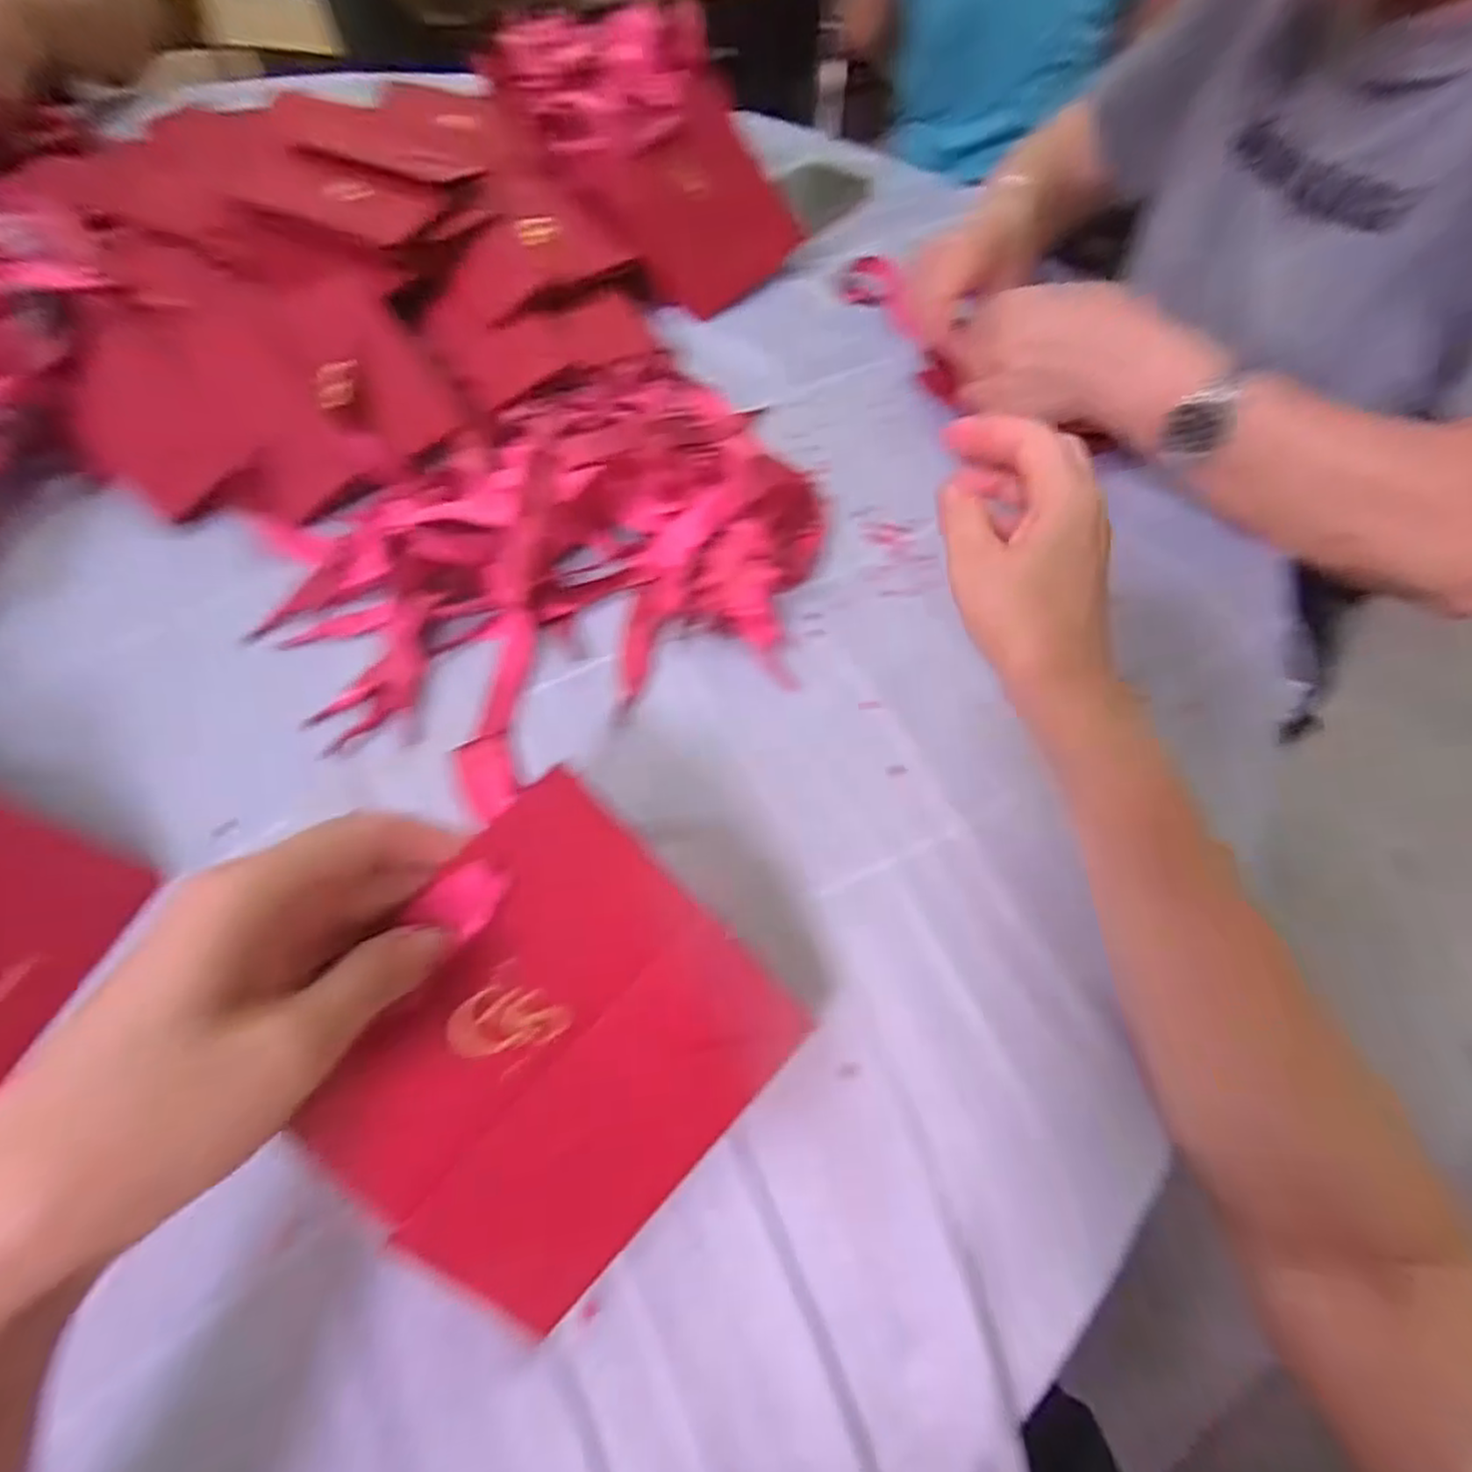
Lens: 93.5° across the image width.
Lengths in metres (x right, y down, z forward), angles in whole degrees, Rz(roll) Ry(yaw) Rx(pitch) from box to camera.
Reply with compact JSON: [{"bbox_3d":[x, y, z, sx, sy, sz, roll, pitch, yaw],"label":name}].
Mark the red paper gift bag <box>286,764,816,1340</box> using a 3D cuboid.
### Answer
[{"bbox_3d":[-0.061,0.107,0.232,0.135,0.014,0.136,-43,103,-12],"label":"red paper gift bag"}]

